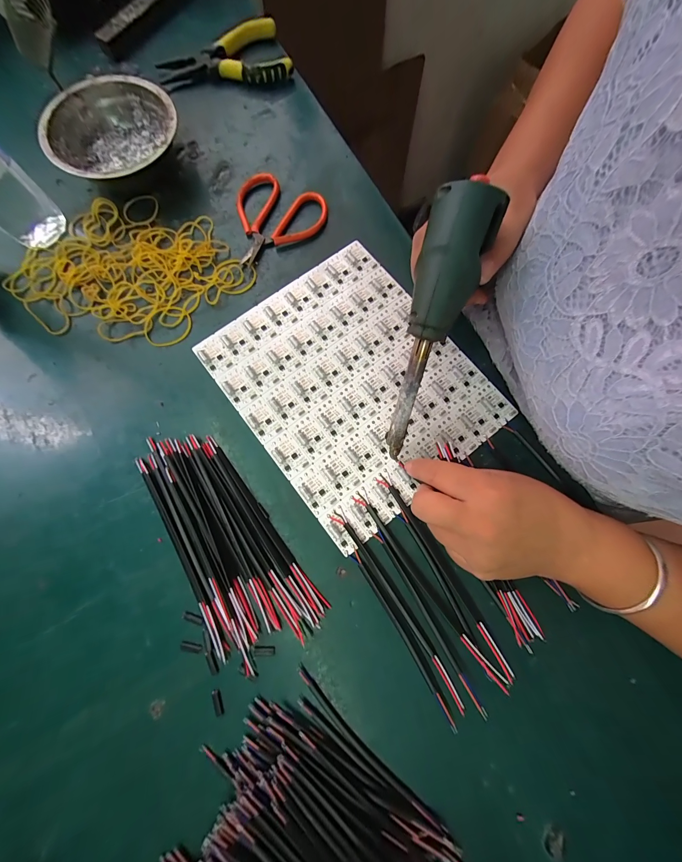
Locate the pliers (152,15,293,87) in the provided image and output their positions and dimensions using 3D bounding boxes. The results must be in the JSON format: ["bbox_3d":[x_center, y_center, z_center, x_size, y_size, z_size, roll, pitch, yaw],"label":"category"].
[{"bbox_3d":[-0.128,-0.405,0.329,0.135,0.029,0.060,-22,79,-6],"label":"pliers"}]

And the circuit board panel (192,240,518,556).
[{"bbox_3d":[0.009,-0.049,0.281,0.200,0.006,0.236,-37,81,-9],"label":"circuit board panel"}]

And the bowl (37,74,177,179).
[{"bbox_3d":[-0.227,-0.294,0.308,0.121,0.045,0.121,0,78,-1],"label":"bowl"}]

